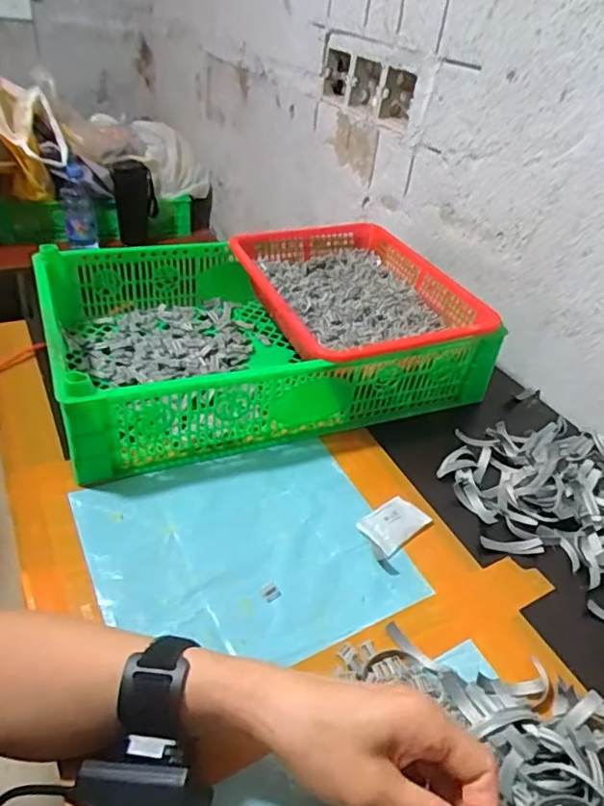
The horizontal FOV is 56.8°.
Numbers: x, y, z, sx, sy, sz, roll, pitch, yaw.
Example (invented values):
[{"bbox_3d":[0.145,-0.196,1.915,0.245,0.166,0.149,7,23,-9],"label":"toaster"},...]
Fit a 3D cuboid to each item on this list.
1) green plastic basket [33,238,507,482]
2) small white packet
[{"bbox_3d":[-0.047,-0.085,0.650,0.448,0.106,0.279,-11,41,-23],"label":"green plastic basket"},{"bbox_3d":[0.082,0.109,0.500,0.074,0.008,0.039,-25,48,-36],"label":"small white packet"}]

